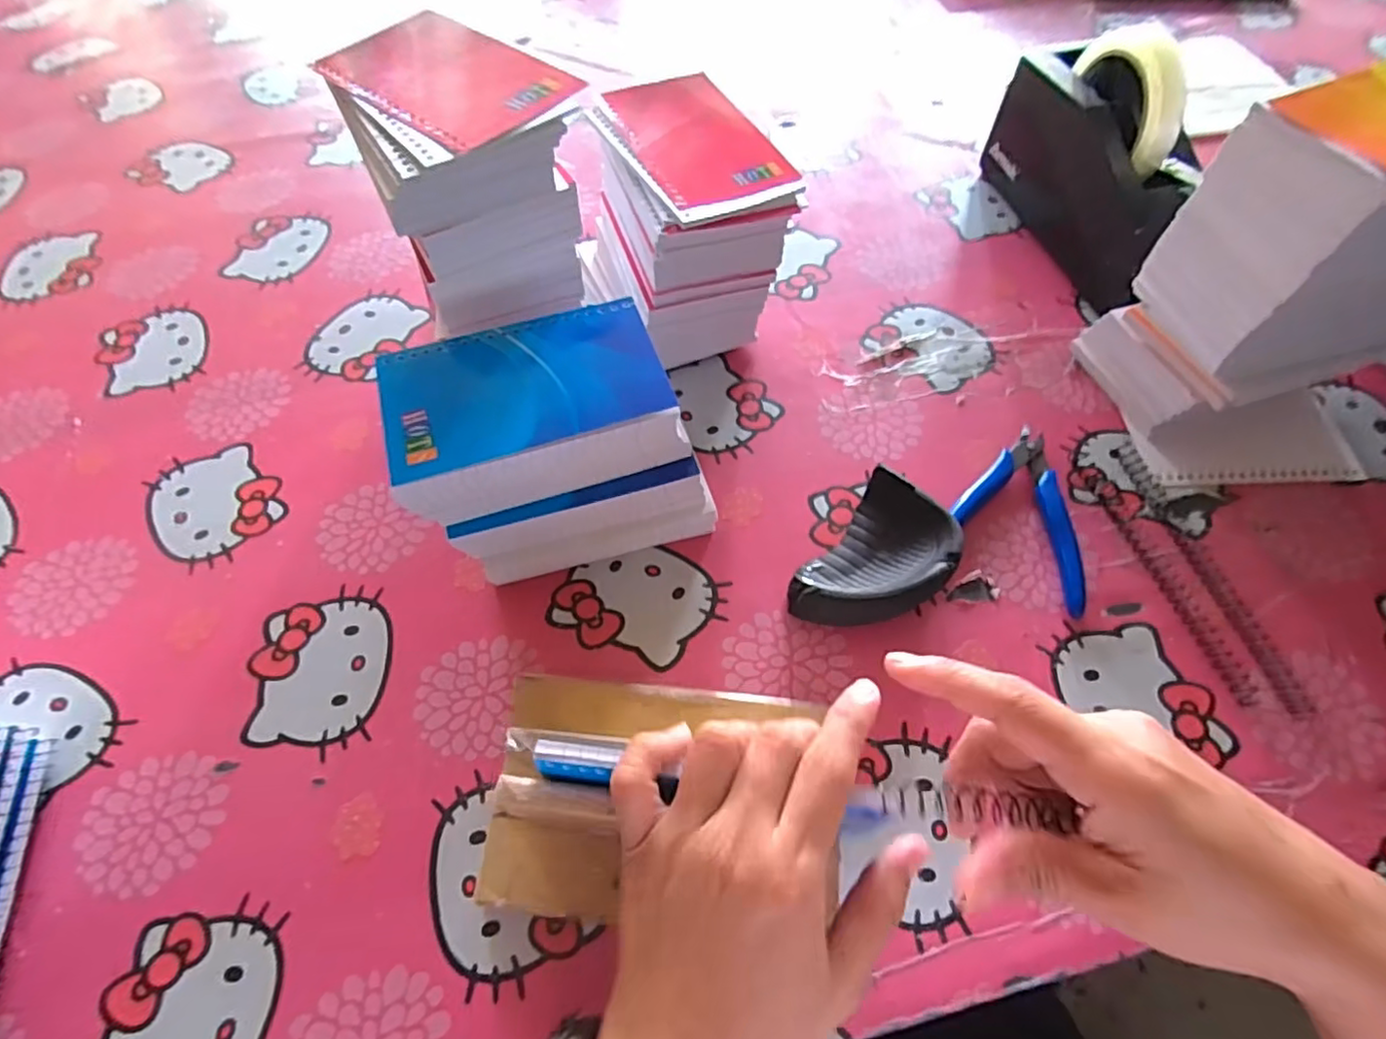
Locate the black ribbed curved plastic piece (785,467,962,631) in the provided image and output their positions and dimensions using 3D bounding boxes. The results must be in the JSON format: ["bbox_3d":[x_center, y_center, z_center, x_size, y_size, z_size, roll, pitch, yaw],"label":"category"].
[{"bbox_3d":[0.103,0.025,0.356,0.064,0.031,0.095,35,65,20],"label":"black ribbed curved plastic piece"}]

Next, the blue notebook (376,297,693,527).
[{"bbox_3d":[-0.079,-0.054,0.324,0.129,0.045,0.080,-18,60,-9],"label":"blue notebook"}]

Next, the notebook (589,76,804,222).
[{"bbox_3d":[-0.003,-0.229,0.392,0.084,0.009,0.134,-24,61,-13],"label":"notebook"}]

